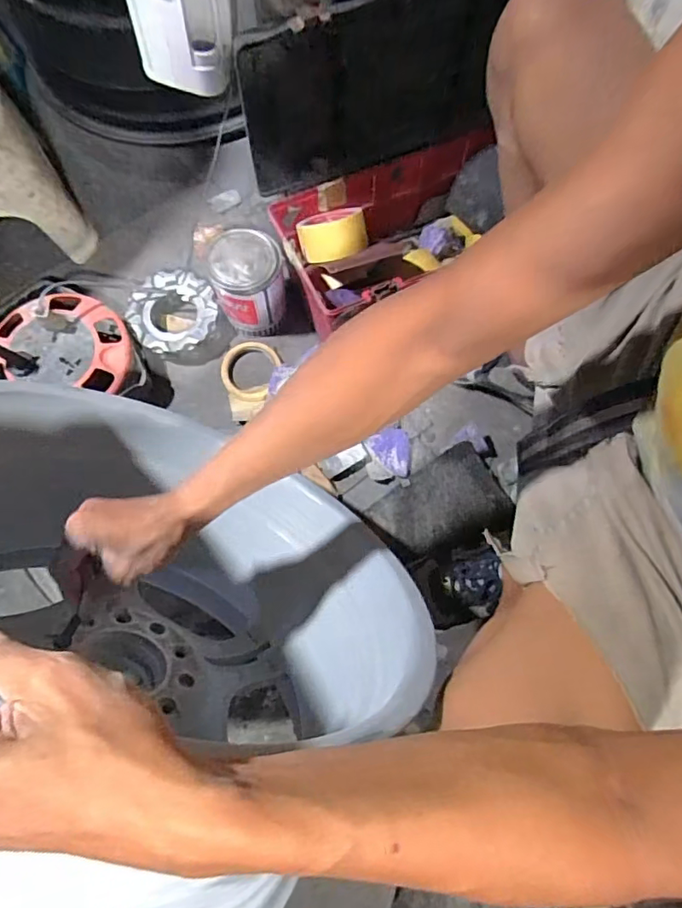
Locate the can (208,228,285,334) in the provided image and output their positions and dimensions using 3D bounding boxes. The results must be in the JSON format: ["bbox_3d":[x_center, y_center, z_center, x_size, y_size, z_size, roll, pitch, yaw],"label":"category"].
[{"bbox_3d":[-0.133,-0.248,0.771,0.096,0.136,0.088,0,74,-1],"label":"can"}]

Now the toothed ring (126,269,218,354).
[{"bbox_3d":[-0.253,-0.211,0.799,0.127,0.053,0.130,0,74,-1],"label":"toothed ring"}]

